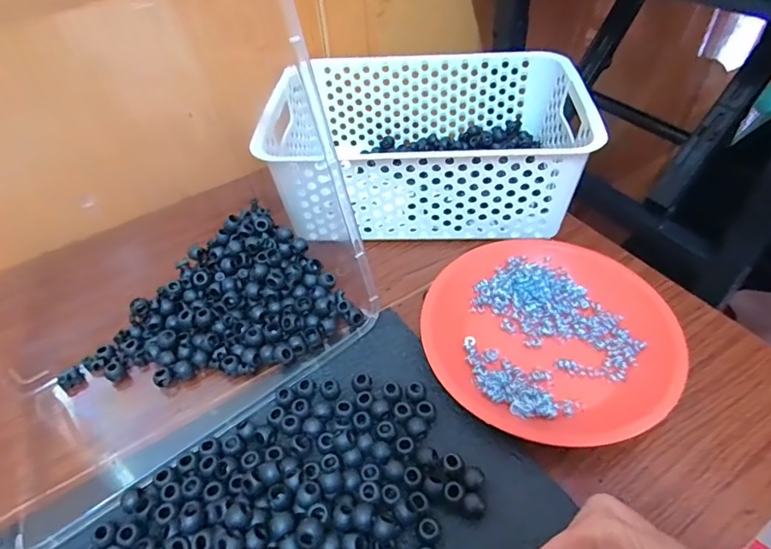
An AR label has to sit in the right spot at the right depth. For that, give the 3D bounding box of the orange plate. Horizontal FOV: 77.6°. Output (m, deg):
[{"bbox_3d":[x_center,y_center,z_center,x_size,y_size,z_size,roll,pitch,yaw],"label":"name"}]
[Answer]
[{"bbox_3d":[0.130,0.041,0.389,0.190,0.022,0.185,-1,51,1],"label":"orange plate"}]

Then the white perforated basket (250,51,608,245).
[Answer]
[{"bbox_3d":[0.044,-0.137,0.509,0.303,0.106,0.198,0,46,5],"label":"white perforated basket"}]

